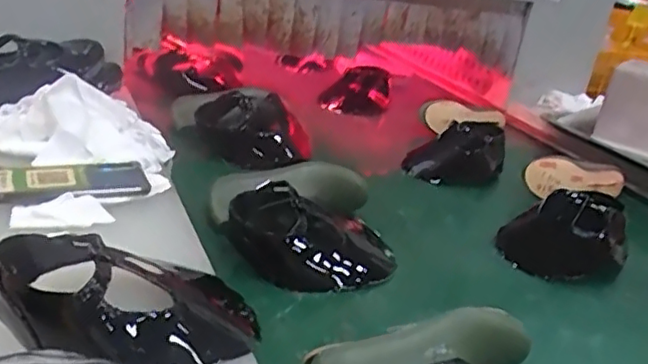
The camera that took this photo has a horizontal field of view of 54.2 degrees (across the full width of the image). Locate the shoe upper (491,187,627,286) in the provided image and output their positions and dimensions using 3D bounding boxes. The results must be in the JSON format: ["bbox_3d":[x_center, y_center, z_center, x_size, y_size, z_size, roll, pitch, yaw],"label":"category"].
[{"bbox_3d":[0.322,0.070,0.846,0.149,0.080,0.172,20,24,25],"label":"shoe upper"}]

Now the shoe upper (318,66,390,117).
[{"bbox_3d":[0.078,-0.214,1.472,0.151,0.065,0.243,10,21,2],"label":"shoe upper"}]

